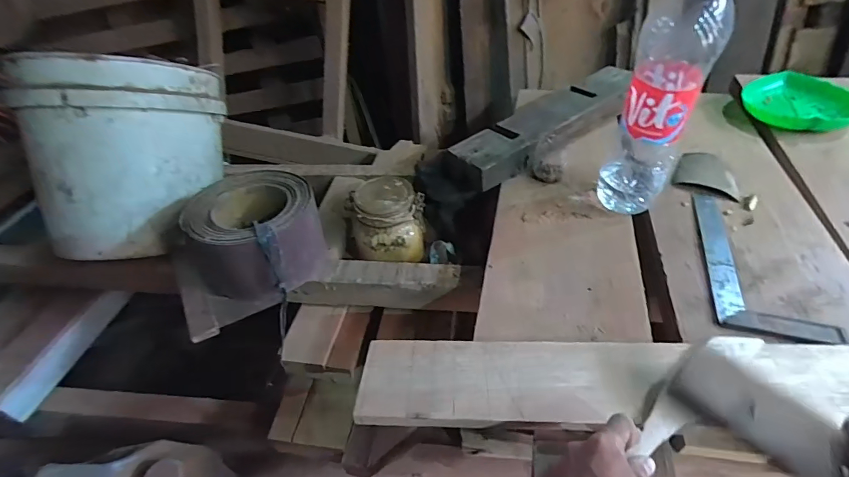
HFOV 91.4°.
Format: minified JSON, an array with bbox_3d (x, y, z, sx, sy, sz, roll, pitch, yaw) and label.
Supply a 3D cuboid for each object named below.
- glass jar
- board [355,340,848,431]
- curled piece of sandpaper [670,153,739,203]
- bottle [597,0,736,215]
[{"bbox_3d":[-0.058,-0.028,0.671,0.120,0.103,0.097,-6,42,1],"label":"glass jar"},{"bbox_3d":[0.255,0.139,0.390,0.636,0.019,0.089,-1,42,7],"label":"board"},{"bbox_3d":[0.448,-0.107,0.654,0.087,0.013,0.112,20,48,27],"label":"curled piece of sandpaper"},{"bbox_3d":[0.295,-0.171,0.523,0.089,0.313,0.093,15,46,23],"label":"bottle"}]

